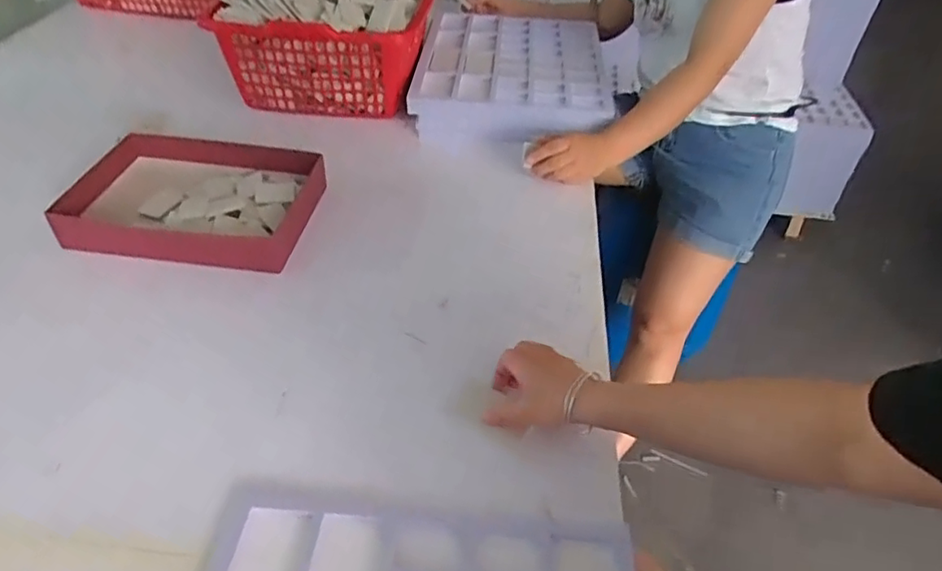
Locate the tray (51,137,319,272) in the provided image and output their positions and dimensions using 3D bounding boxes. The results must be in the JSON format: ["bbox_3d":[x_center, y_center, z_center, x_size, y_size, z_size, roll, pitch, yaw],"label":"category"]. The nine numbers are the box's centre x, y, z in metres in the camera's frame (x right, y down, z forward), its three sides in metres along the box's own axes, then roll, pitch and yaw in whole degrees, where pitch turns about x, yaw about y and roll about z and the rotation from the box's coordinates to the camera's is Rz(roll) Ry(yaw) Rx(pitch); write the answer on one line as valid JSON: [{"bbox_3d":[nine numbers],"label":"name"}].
[{"bbox_3d":[-0.373,-0.124,0.852,0.300,0.064,0.220,4,41,2],"label":"tray"}]

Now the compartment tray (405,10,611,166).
[{"bbox_3d":[0.075,-0.400,1.149,0.338,0.076,0.483,6,41,4],"label":"compartment tray"}]

